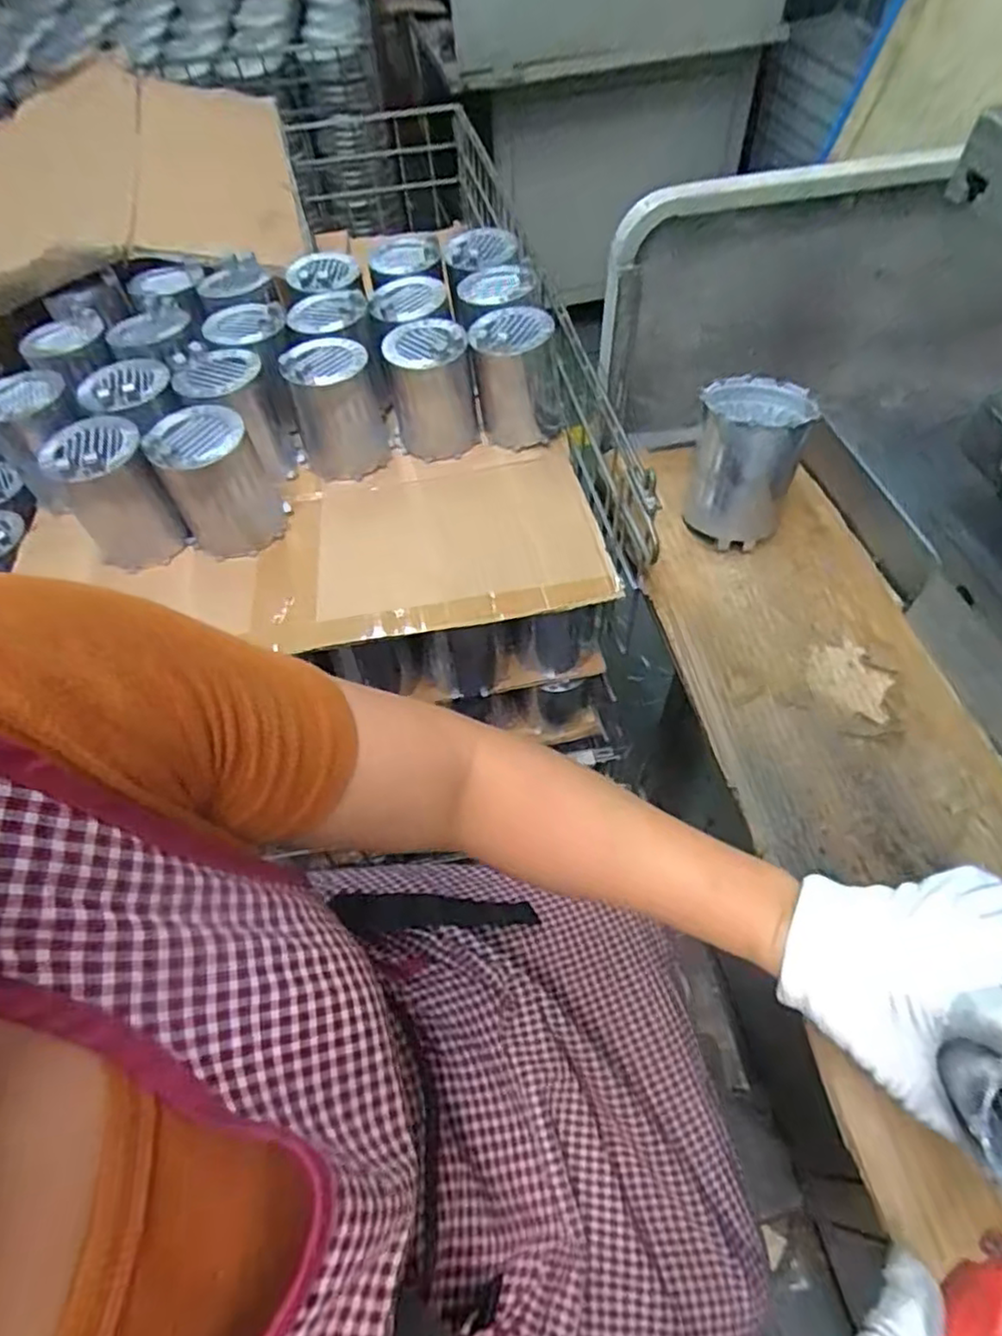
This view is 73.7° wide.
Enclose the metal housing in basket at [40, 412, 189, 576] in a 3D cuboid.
[{"bbox_3d":[-0.362,-0.166,0.634,0.085,0.112,0.096,-33,60,-17],"label":"metal housing in basket"}]

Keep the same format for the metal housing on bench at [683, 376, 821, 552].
[{"bbox_3d":[0.219,-0.186,0.608,0.093,0.113,0.108,16,59,14],"label":"metal housing on bench"}]

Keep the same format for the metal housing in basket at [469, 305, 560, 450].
[{"bbox_3d":[0.016,-0.310,0.725,0.088,0.117,0.079,-10,56,-3],"label":"metal housing in basket"}]

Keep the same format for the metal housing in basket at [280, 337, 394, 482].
[{"bbox_3d":[-0.171,-0.270,0.704,0.085,0.122,0.080,-18,57,-8],"label":"metal housing in basket"}]

